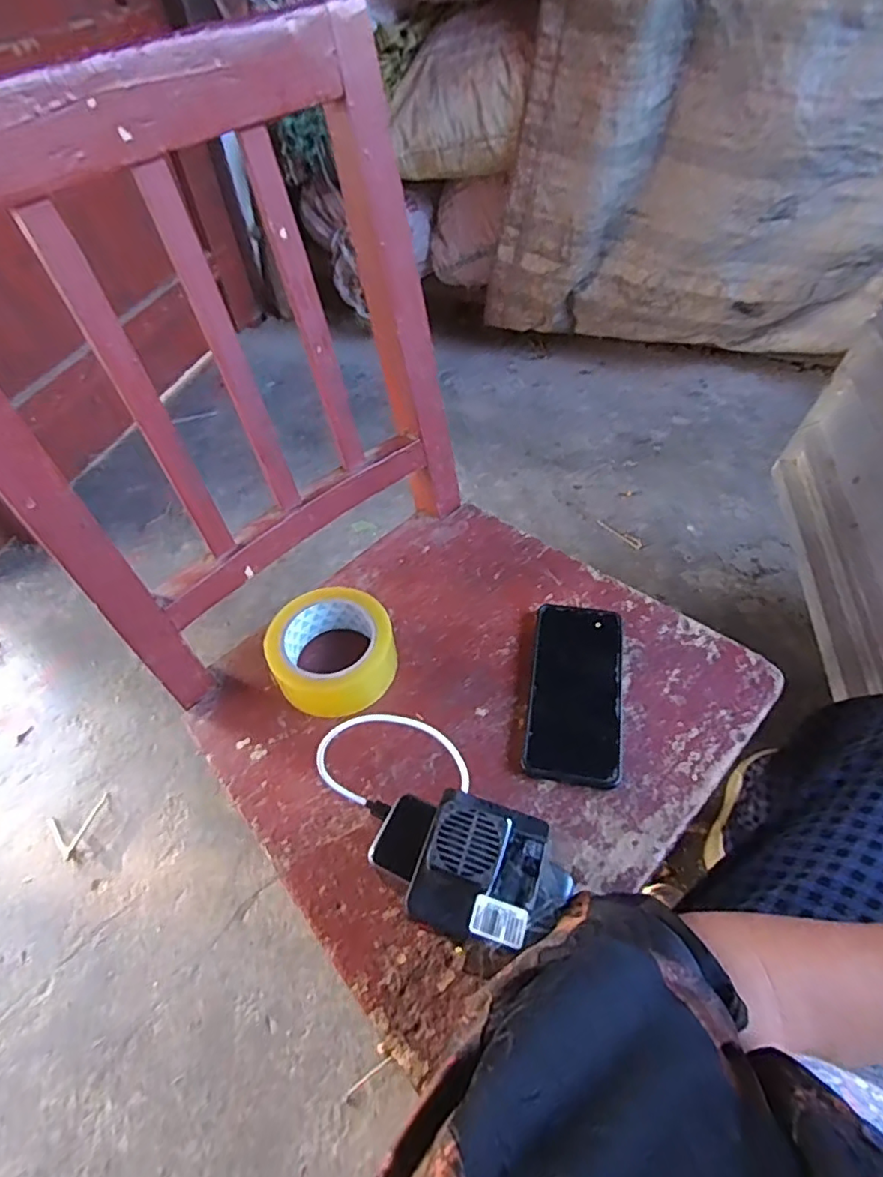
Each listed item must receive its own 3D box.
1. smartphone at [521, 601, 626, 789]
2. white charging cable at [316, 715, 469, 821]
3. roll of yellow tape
[{"bbox_3d":[0.116,0.086,0.509,0.077,0.015,0.164,7,52,8],"label":"smartphone"},{"bbox_3d":[-0.034,0.126,0.412,0.109,0.071,0.051,13,54,10],"label":"white charging cable"},{"bbox_3d":[-0.095,0.057,0.524,0.105,0.051,0.104,-1,52,2],"label":"roll of yellow tape"}]

